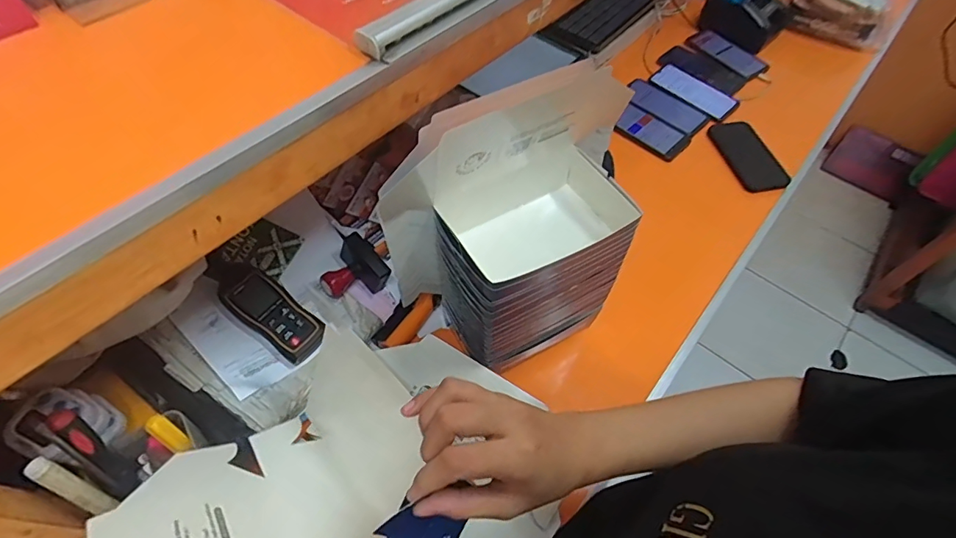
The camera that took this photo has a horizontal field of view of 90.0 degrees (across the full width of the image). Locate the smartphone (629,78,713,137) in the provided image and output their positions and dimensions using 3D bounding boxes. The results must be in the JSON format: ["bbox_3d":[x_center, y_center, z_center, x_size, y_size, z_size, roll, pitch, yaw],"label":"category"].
[{"bbox_3d":[0.356,-0.314,0.919,0.166,0.012,0.086,37,61,20],"label":"smartphone"}]

